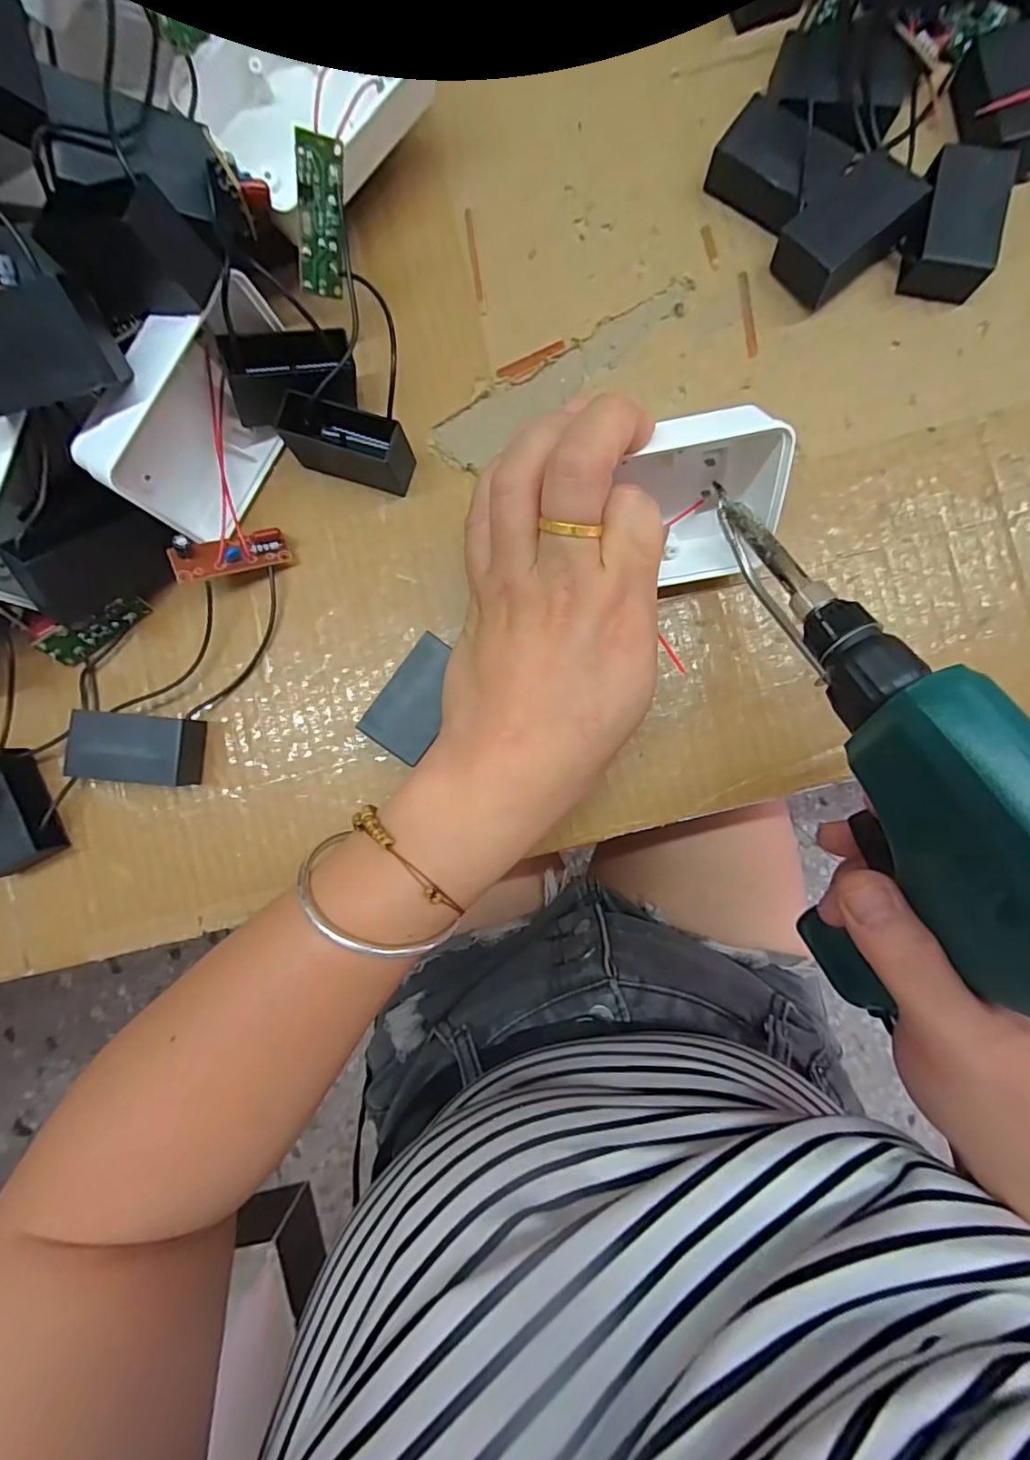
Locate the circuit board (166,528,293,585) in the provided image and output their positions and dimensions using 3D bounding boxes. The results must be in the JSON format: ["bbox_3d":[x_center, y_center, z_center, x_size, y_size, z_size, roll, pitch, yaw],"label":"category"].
[{"bbox_3d":[-0.116,-0.073,0.222,0.044,0.012,0.015,-17,87,-19],"label":"circuit board"}]

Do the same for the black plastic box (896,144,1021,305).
[{"bbox_3d":[0.177,-0.204,0.220,0.031,0.018,0.048,13,88,3],"label":"black plastic box"}]

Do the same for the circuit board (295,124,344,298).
[{"bbox_3d":[-0.071,-0.187,0.200,0.016,0.043,0.004,-9,49,-26],"label":"circuit board"}]

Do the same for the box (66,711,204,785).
[{"bbox_3d":[-0.157,0.008,0.228,0.048,0.017,0.028,5,88,3],"label":"box"}]

